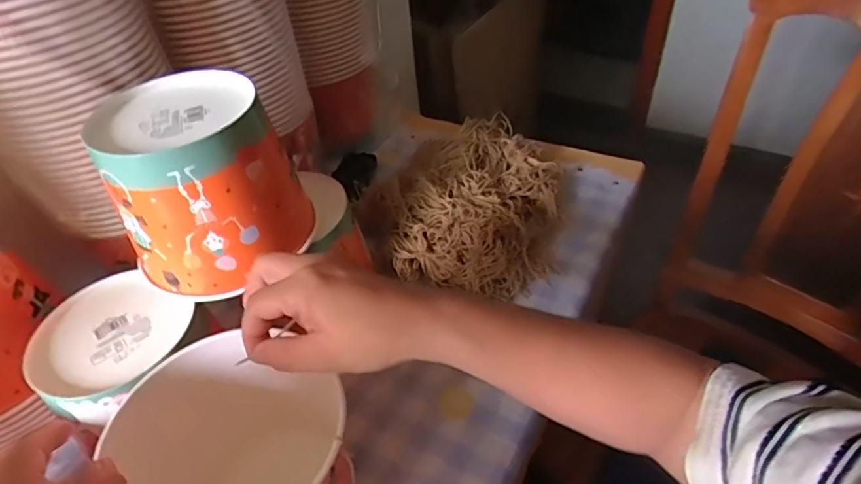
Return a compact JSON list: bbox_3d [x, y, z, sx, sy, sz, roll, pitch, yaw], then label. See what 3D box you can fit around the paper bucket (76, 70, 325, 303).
[{"bbox_3d":[-0.188,-0.052,0.440,0.144,0.127,0.142,-22,46,-15],"label":"paper bucket"}]

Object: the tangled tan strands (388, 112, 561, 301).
[{"bbox_3d":[0.063,-0.058,0.650,0.201,0.059,0.297,4,45,11],"label":"tangled tan strands"}]

